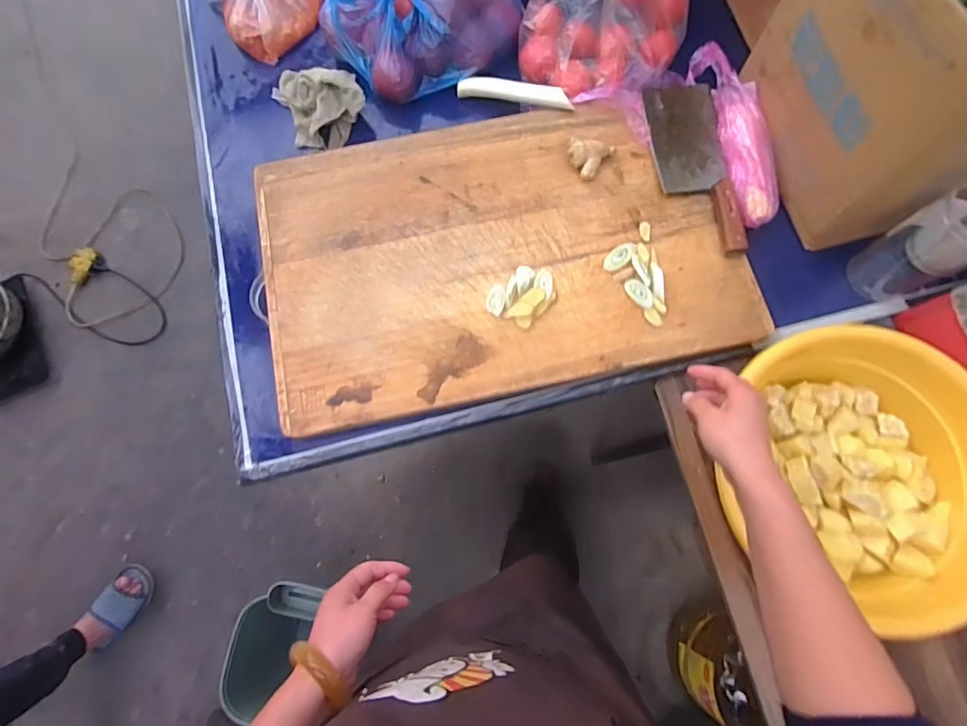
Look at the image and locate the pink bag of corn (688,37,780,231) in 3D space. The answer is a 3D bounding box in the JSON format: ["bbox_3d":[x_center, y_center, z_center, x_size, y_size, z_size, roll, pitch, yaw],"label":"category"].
[{"bbox_3d":[0.386,-0.356,0.748,0.070,0.046,0.310,-10,74,-1],"label":"pink bag of corn"}]

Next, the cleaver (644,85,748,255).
[{"bbox_3d":[0.320,-0.302,0.755,0.103,0.023,0.298,-4,74,1],"label":"cleaver"}]

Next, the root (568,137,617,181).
[{"bbox_3d":[0.164,-0.312,0.756,0.070,0.034,0.056,9,75,5],"label":"root"}]

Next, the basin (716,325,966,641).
[{"bbox_3d":[0.492,0.131,0.627,0.314,0.096,0.314,33,78,10],"label":"basin"}]

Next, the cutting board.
[{"bbox_3d":[0.016,-0.172,0.736,0.667,0.028,0.445,-13,74,-2],"label":"cutting board"}]

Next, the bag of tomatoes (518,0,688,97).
[{"bbox_3d":[0.200,-0.558,0.739,0.271,0.191,0.214,-37,76,-8],"label":"bag of tomatoes"}]

